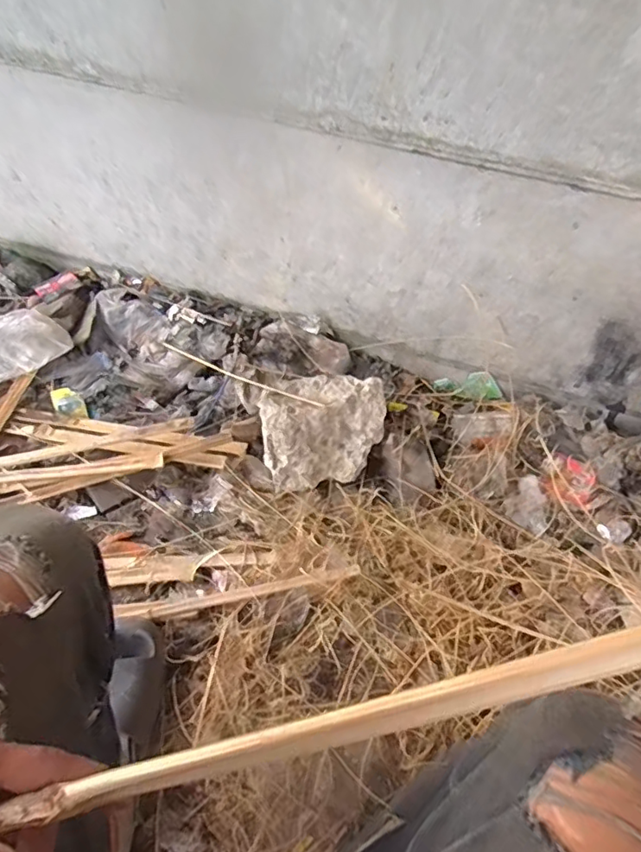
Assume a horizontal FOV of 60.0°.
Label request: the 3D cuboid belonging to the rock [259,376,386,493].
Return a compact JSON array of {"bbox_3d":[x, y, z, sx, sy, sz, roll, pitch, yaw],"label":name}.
[{"bbox_3d":[0.005,-0.002,0.982,0.218,0.089,0.197,-6,53,-8],"label":"rock"}]

